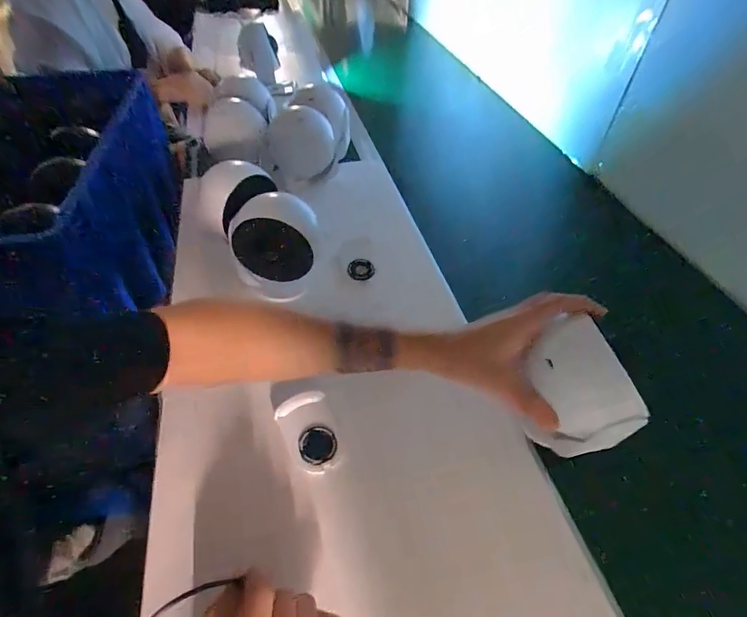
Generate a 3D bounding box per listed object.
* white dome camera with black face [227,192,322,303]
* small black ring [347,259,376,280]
[{"bbox_3d":[-0.125,-0.094,0.551,0.101,0.093,0.072,-1,47,-5],"label":"white dome camera with black face"},{"bbox_3d":[-0.018,-0.058,0.631,0.039,0.014,0.037,2,47,-2],"label":"small black ring"}]

